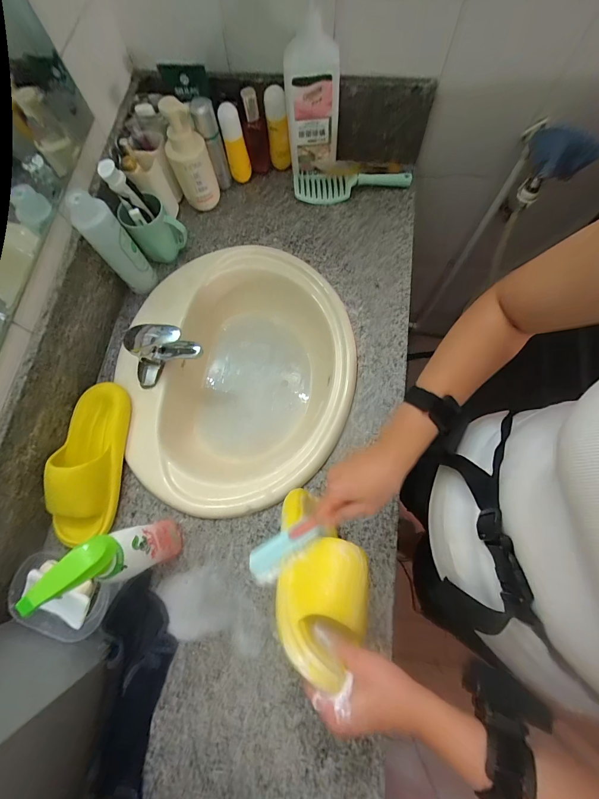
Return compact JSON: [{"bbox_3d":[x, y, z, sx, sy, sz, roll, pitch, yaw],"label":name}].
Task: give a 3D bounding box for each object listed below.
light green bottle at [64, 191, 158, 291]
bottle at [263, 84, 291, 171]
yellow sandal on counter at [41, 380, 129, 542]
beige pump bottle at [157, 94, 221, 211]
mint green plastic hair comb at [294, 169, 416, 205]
[{"bbox_3d":[-0.331,-0.274,0.611,0.063,0.207,0.044,-38,77,-8],"label":"light green bottle"},{"bbox_3d":[-0.045,-0.568,0.712,0.045,0.148,0.038,-8,75,-1],"label":"bottle"},{"bbox_3d":[-0.351,0.100,0.556,0.097,0.077,0.276,5,75,3],"label":"yellow sandal on counter"},{"bbox_3d":[-0.218,-0.476,0.674,0.078,0.201,0.056,-23,75,-5],"label":"beige pump bottle"},{"bbox_3d":[0.115,-0.458,0.729,0.254,0.041,0.064,1,75,1],"label":"mint green plastic hair comb"}]

